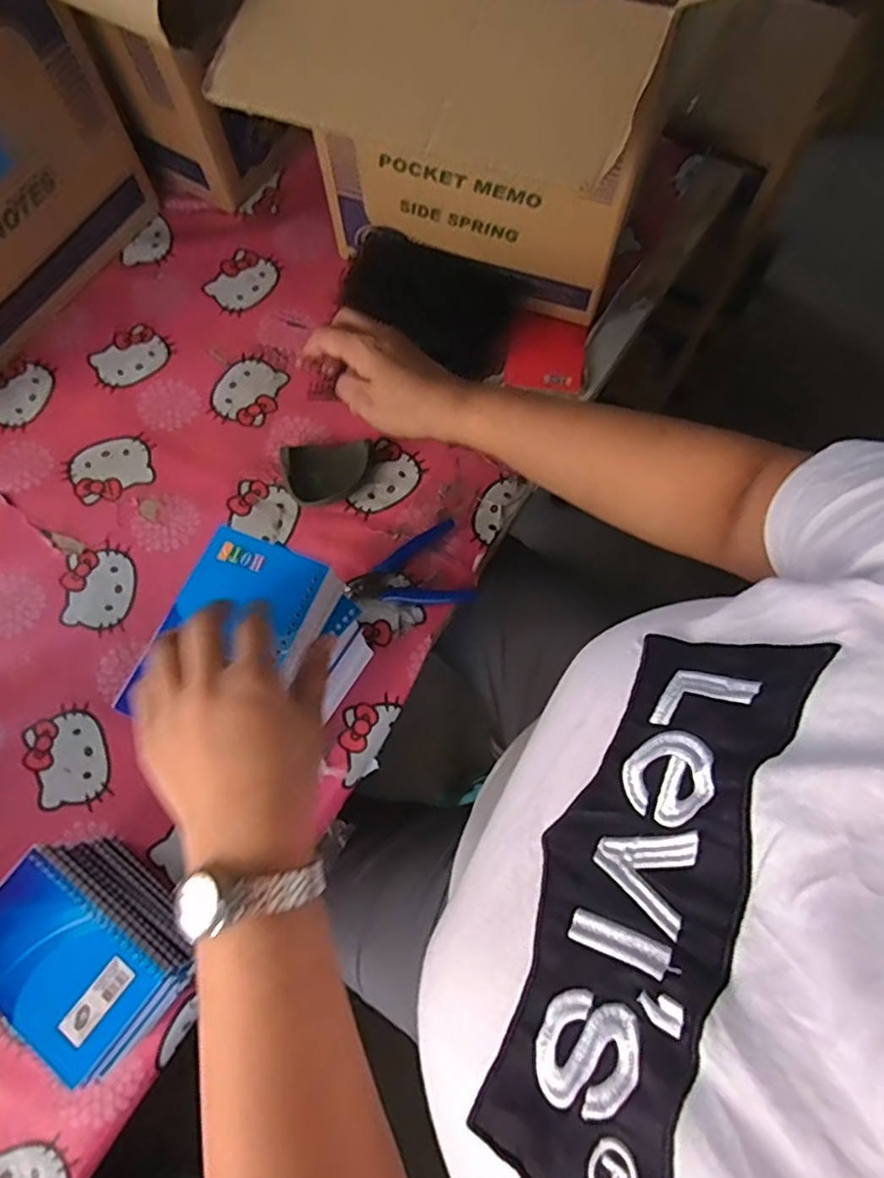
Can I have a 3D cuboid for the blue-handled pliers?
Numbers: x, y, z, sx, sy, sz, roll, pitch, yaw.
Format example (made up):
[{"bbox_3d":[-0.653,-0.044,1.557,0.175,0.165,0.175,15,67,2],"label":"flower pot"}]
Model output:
[{"bbox_3d":[-0.035,-0.016,0.599,0.115,0.006,0.082,-13,71,-4],"label":"blue-handled pliers"}]

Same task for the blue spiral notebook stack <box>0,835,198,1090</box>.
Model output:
[{"bbox_3d":[-0.253,0.263,0.463,0.145,0.096,0.101,32,74,11],"label":"blue spiral notebook stack"}]

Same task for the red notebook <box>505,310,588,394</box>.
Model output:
[{"bbox_3d":[0.114,-0.258,0.675,0.082,0.012,0.093,10,71,4],"label":"red notebook"}]

